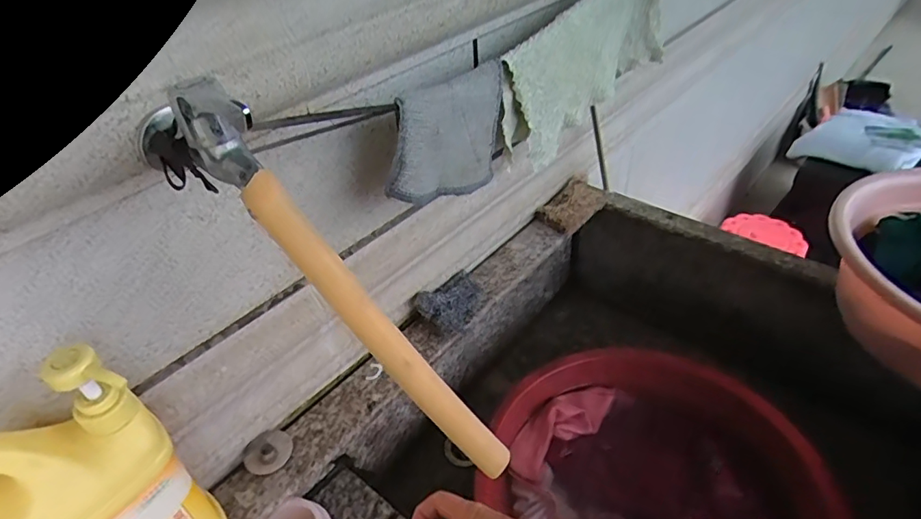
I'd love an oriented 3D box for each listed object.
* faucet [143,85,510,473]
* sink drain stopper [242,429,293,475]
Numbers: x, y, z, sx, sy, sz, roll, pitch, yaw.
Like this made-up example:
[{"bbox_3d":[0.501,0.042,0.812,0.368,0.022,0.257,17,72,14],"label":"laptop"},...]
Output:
[{"bbox_3d":[-0.062,0.028,0.318,0.047,0.294,0.041,-22,24,43],"label":"faucet"},{"bbox_3d":[-0.193,0.190,0.525,0.045,0.012,0.044,-2,41,2],"label":"sink drain stopper"}]

